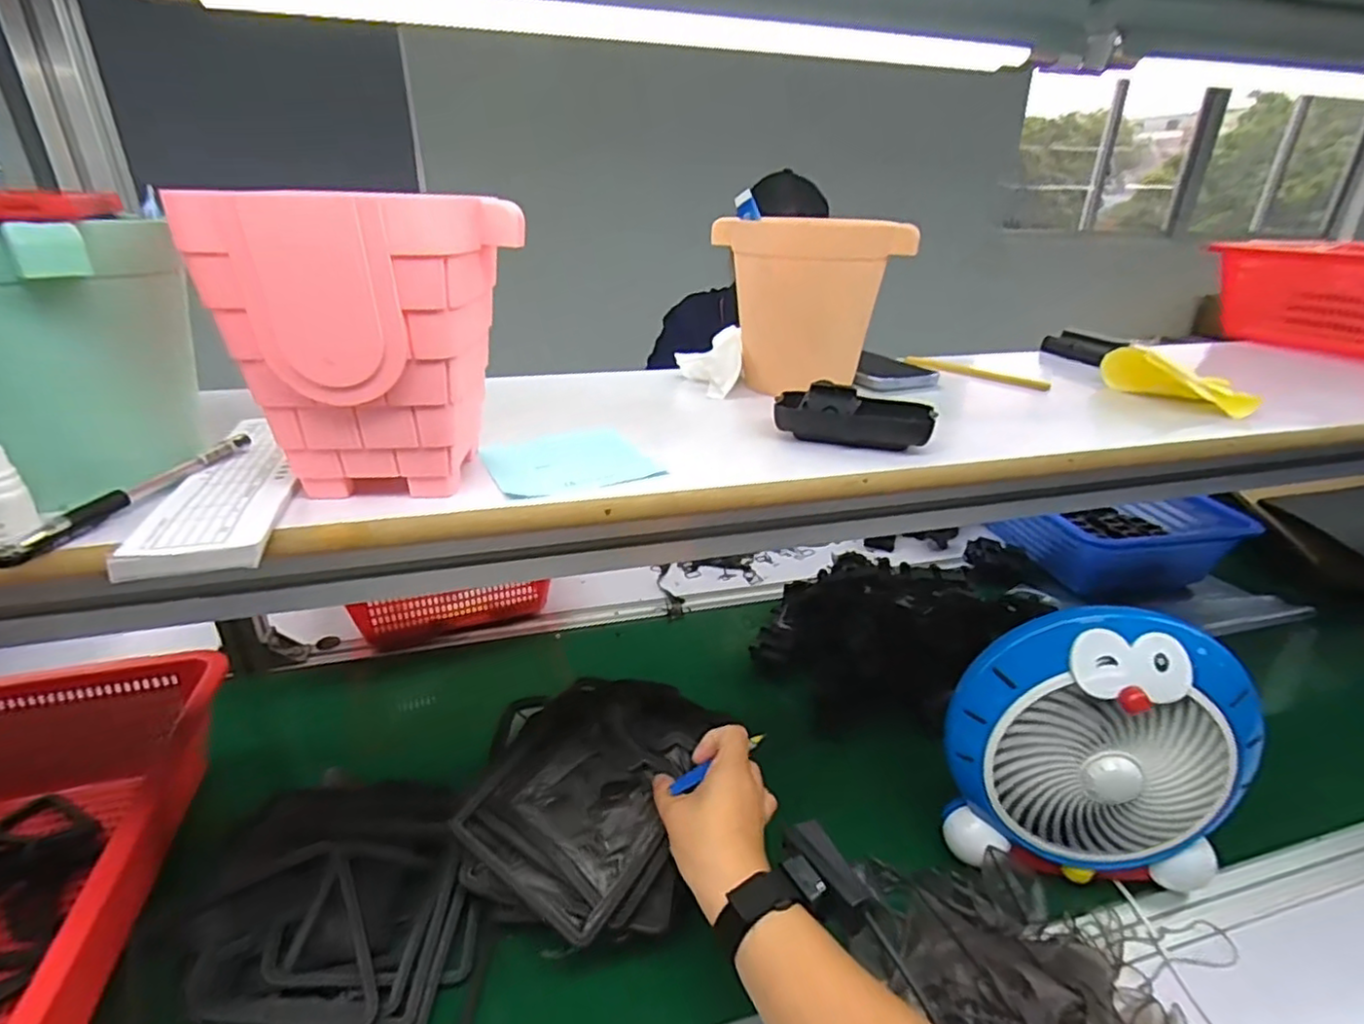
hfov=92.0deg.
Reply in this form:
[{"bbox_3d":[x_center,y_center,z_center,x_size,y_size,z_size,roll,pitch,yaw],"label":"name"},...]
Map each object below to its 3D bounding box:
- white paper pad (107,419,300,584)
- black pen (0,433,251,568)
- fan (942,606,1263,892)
[{"bbox_3d":[-0.257,-0.016,0.384,0.062,0.017,0.180,-7,27,-16],"label":"white paper pad"},{"bbox_3d":[-0.299,-0.012,0.364,0.009,0.015,0.149,6,26,11],"label":"black pen"},{"bbox_3d":[0.346,0.196,0.568,0.225,0.228,0.107,4,26,5],"label":"fan"}]

